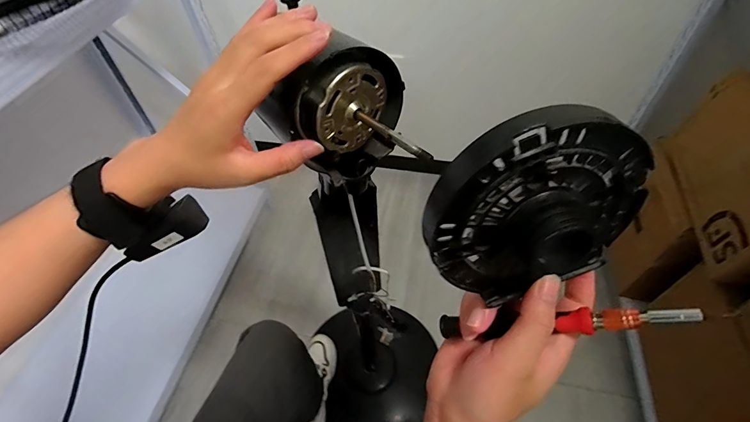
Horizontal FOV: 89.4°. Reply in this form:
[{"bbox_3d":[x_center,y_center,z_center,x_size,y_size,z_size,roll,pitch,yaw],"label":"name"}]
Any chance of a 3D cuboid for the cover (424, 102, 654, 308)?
[{"bbox_3d":[0.082,0.001,0.198,0.112,0.115,0.031,-10,52,-6],"label":"cover"}]

